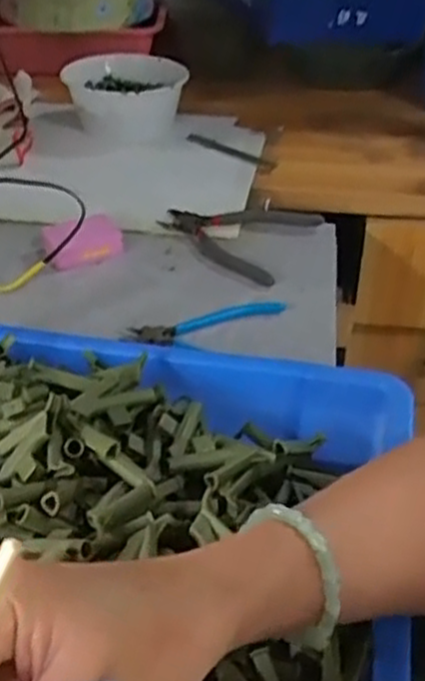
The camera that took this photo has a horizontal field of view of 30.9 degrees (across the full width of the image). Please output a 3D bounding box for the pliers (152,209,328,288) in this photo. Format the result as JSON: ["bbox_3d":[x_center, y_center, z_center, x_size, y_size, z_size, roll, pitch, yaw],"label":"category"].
[{"bbox_3d":[0.020,-0.123,0.864,0.168,0.016,0.149,19,39,24],"label":"pliers"}]

